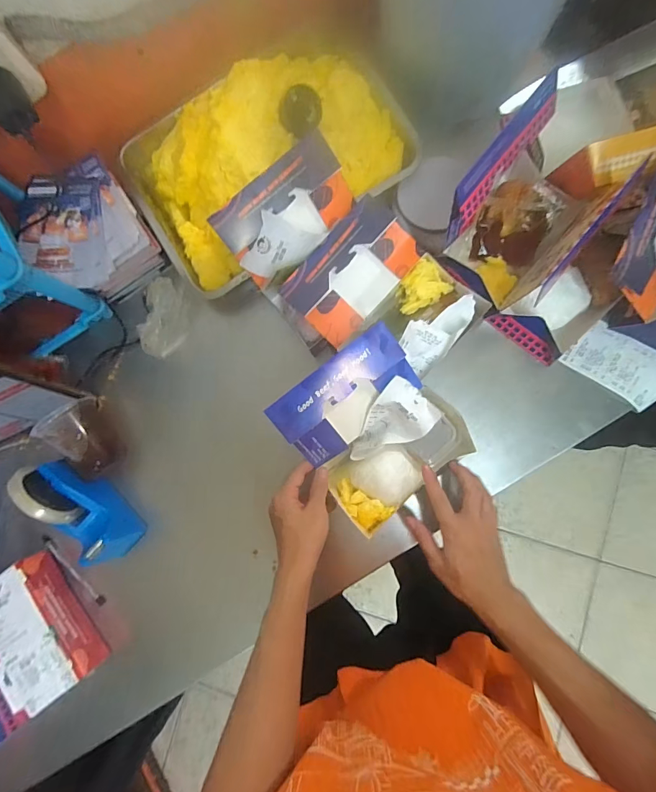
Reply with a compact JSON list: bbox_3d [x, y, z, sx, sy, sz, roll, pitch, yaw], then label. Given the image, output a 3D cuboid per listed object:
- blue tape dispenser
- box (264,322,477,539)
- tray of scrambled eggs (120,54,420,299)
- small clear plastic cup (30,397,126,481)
[{"bbox_3d":[-0.341,0.160,0.535,0.177,0.085,0.065,43,90,-17],"label":"blue tape dispenser"},{"bbox_3d":[0.057,0.044,0.489,0.180,0.085,0.191,-39,83,1],"label":"box"},{"bbox_3d":[-0.096,-0.350,0.563,0.378,0.061,0.282,-32,83,2],"label":"tray of scrambled eggs"},{"bbox_3d":[-0.343,0.063,0.561,0.083,0.070,0.102,-43,83,1],"label":"small clear plastic cup"}]

